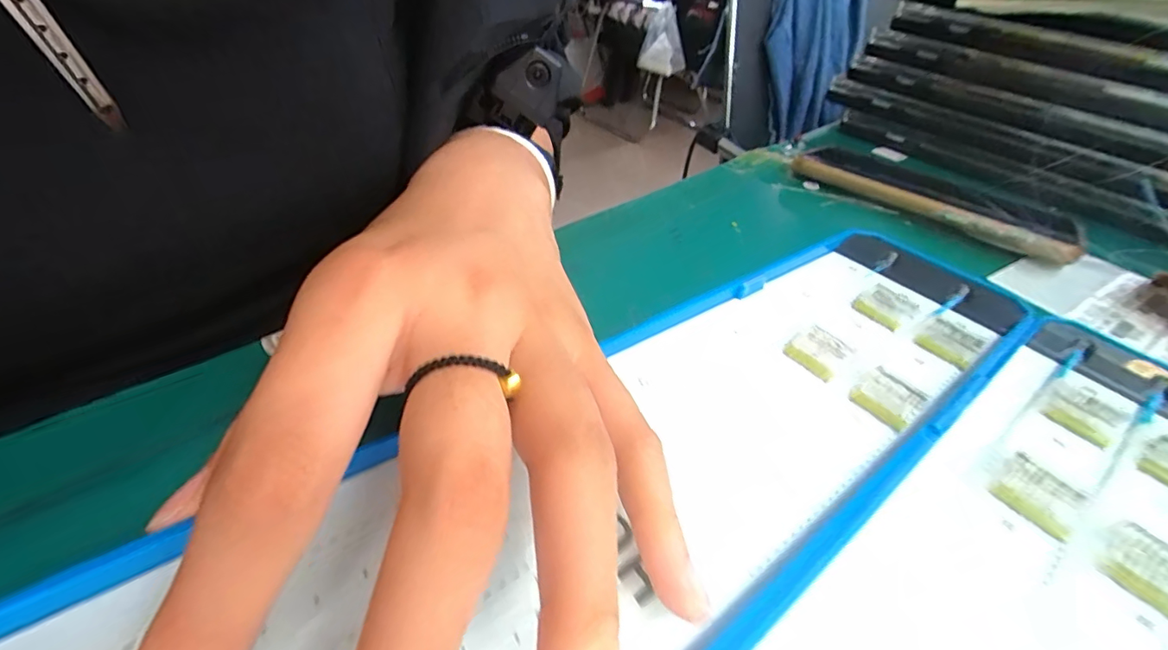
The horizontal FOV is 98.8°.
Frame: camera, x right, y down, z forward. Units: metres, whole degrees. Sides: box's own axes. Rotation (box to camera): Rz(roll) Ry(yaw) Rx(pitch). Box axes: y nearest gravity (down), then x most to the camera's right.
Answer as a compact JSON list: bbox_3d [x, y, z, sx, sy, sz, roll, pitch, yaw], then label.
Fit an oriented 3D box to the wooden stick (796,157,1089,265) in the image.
[{"bbox_3d":[0.209,-0.077,0.317,0.015,0.015,0.165,-26,49,-36],"label":"wooden stick"}]

